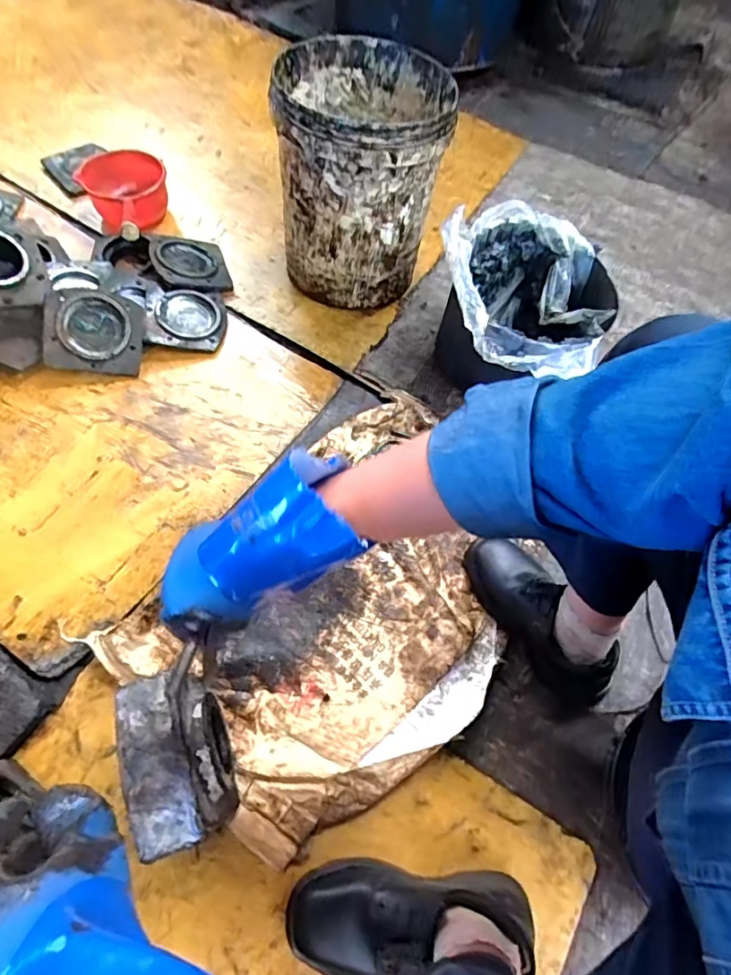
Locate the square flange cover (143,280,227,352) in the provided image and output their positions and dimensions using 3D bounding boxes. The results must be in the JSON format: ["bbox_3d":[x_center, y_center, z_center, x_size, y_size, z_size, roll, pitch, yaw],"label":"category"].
[{"bbox_3d":[-0.347,-0.327,0.974,0.154,0.018,0.138,12,70,-10],"label":"square flange cover"}]

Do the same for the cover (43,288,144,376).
[{"bbox_3d":[-0.485,-0.279,0.913,0.159,0.029,0.144,5,85,-19],"label":"cover"}]

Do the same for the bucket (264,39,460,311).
[{"bbox_3d":[-0.014,-0.571,0.963,0.291,0.326,0.319,2,60,-4],"label":"bucket"}]

